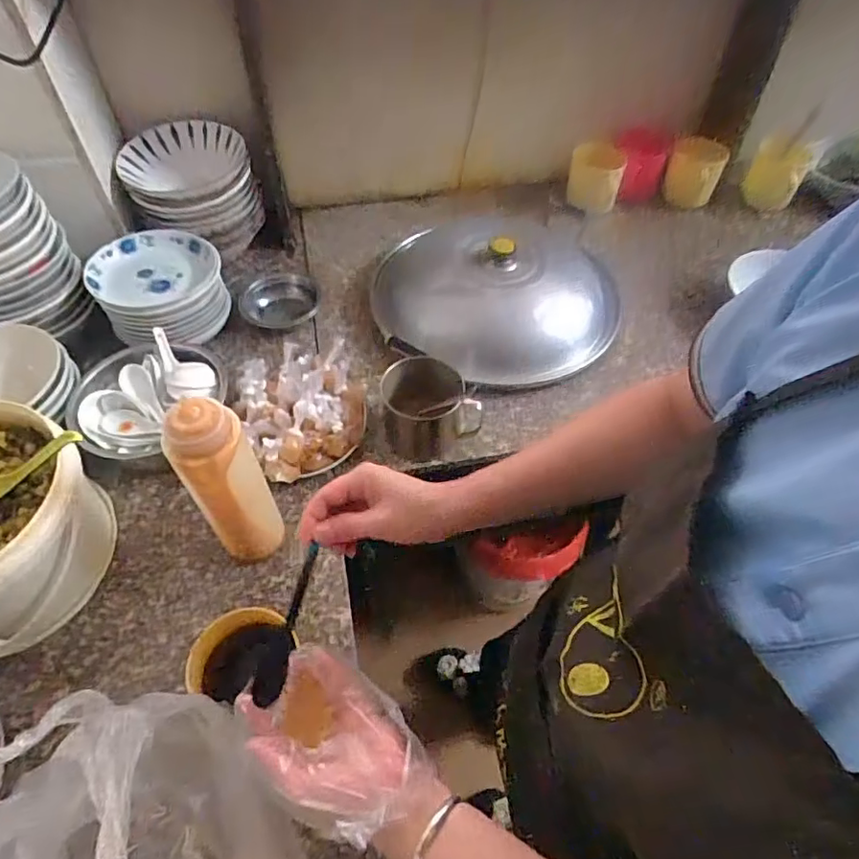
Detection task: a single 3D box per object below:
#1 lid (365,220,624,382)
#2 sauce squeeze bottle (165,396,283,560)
[{"bbox_3d":[0.114,-0.218,0.888,0.347,0.099,0.314,9,53,7],"label":"lid"},{"bbox_3d":[-0.205,0.052,0.578,0.068,0.221,0.059,-22,56,-16],"label":"sauce squeeze bottle"}]

